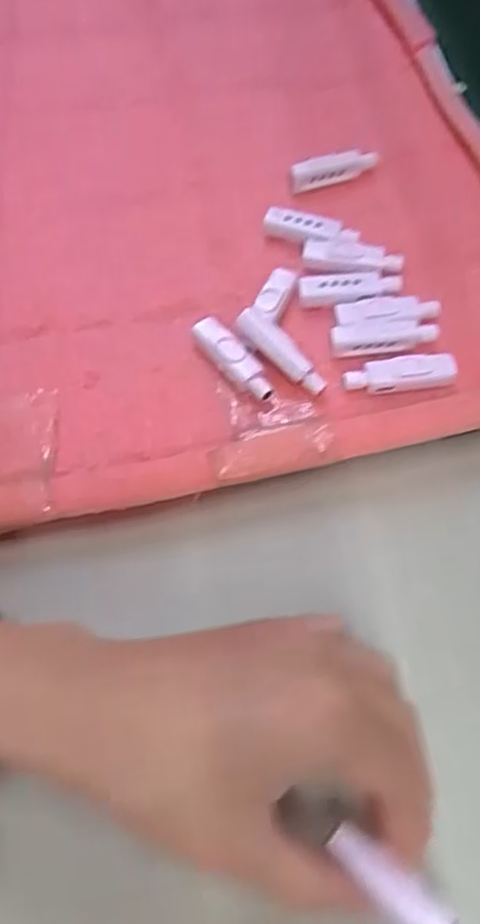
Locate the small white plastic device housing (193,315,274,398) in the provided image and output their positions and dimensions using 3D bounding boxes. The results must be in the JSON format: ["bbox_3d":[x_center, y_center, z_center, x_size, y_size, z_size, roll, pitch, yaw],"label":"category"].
[{"bbox_3d":[-0.003,-0.053,0.342,0.015,0.014,0.055,-36,66,-16],"label":"small white plastic device housing"}]

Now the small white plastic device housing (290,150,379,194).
[{"bbox_3d":[0.060,-0.186,0.414,0.060,0.013,0.013,-20,62,-8],"label":"small white plastic device housing"}]

